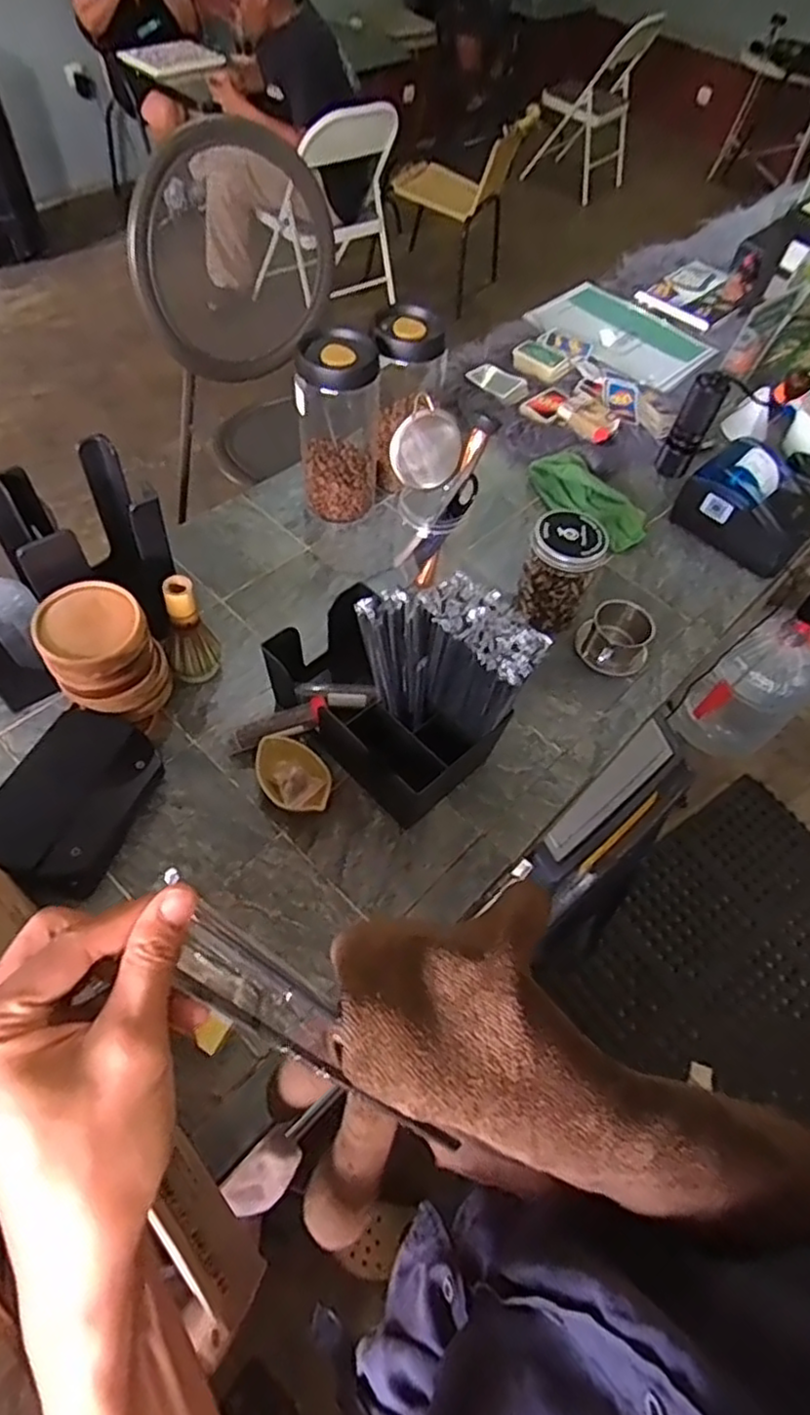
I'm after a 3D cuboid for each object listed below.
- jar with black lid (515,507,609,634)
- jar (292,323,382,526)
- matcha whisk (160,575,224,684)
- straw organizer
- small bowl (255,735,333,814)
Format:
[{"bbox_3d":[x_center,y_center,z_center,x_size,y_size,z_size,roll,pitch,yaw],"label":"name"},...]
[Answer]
[{"bbox_3d":[0.191,-0.164,0.836,0.086,0.134,0.073,22,59,10],"label":"jar with black lid"},{"bbox_3d":[-0.087,-0.366,0.882,0.103,0.218,0.103,2,57,-2],"label":"jar"},{"bbox_3d":[-0.237,-0.078,0.737,0.056,0.138,0.048,-17,60,-13],"label":"matcha whisk"},{"bbox_3d":[-0.015,-0.032,0.681,0.255,0.216,0.154,38,63,19],"label":"straw organizer"},{"bbox_3d":[-0.116,0.074,0.698,0.064,0.042,0.103,-36,66,-23],"label":"small bowl"}]

